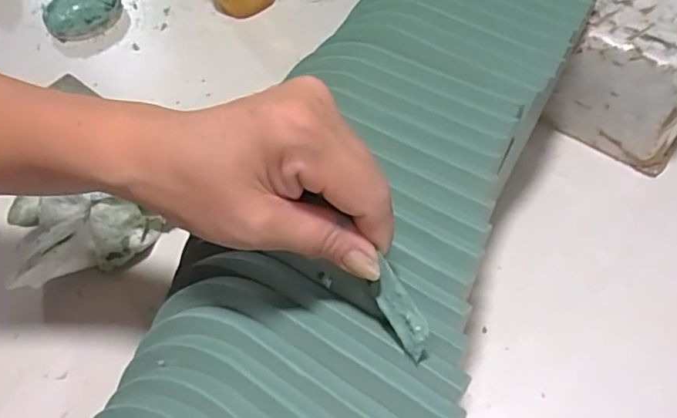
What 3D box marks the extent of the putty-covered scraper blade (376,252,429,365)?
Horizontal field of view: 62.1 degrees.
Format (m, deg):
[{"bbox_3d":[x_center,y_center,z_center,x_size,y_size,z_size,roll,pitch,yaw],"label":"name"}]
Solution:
[{"bbox_3d":[0.027,0.044,0.243,0.013,0.014,0.049,-23,90,-10],"label":"putty-covered scraper blade"}]

